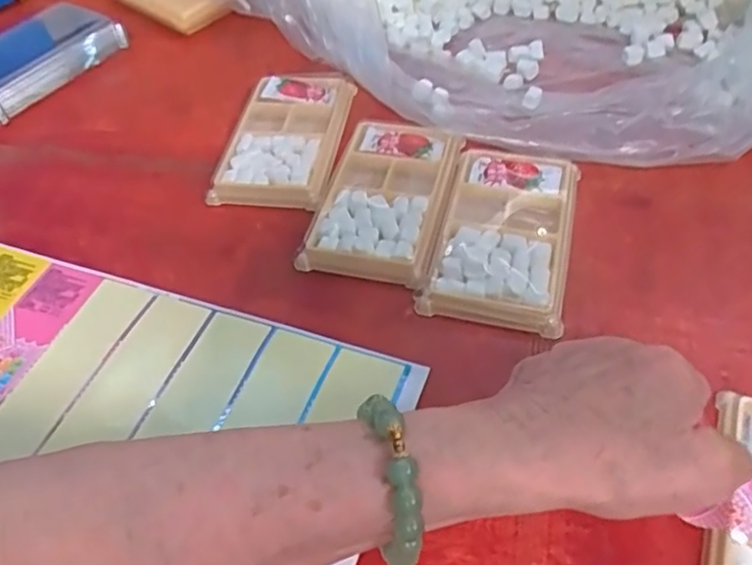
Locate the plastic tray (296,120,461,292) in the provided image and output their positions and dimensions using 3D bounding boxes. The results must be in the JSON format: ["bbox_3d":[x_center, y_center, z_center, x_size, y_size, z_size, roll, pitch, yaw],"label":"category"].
[{"bbox_3d":[0.008,-0.059,0.409,0.081,0.015,0.133,10,53,12],"label":"plastic tray"}]

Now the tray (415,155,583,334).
[{"bbox_3d":[0.078,-0.032,0.381,0.075,0.018,0.133,10,53,13],"label":"tray"}]

